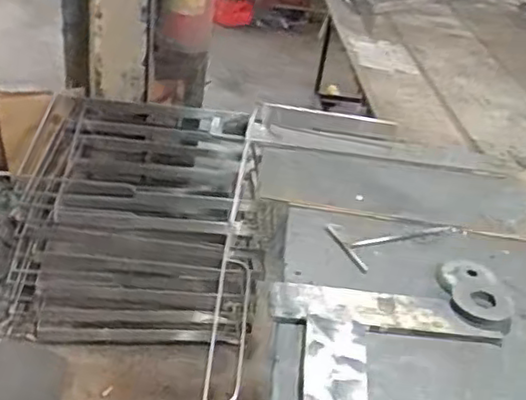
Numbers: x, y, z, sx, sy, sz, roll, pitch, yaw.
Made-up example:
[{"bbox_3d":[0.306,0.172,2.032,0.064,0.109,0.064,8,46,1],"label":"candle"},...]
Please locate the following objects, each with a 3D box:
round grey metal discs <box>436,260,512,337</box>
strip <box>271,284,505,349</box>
[{"bbox_3d":[0.255,0.114,0.811,0.077,0.018,0.122,2,32,-6],"label":"round grey metal discs"},{"bbox_3d":[0.138,0.129,0.771,0.250,0.011,0.066,9,35,-1],"label":"strip"}]

